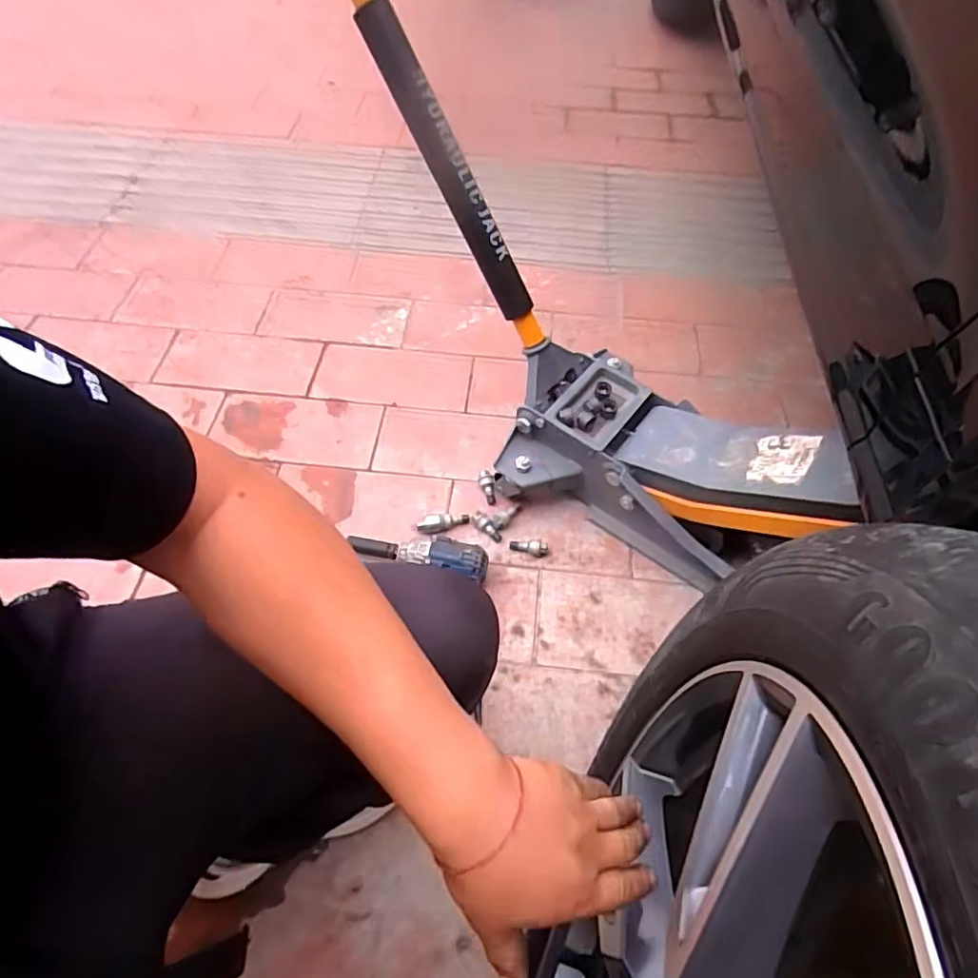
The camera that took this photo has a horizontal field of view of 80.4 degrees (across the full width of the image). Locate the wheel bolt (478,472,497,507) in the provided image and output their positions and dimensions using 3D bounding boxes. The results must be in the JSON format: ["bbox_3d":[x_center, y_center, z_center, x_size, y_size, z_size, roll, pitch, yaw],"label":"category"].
[{"bbox_3d":[-0.003,-0.002,0.973,0.024,0.020,0.059,-5,59,-6],"label":"wheel bolt"}]

